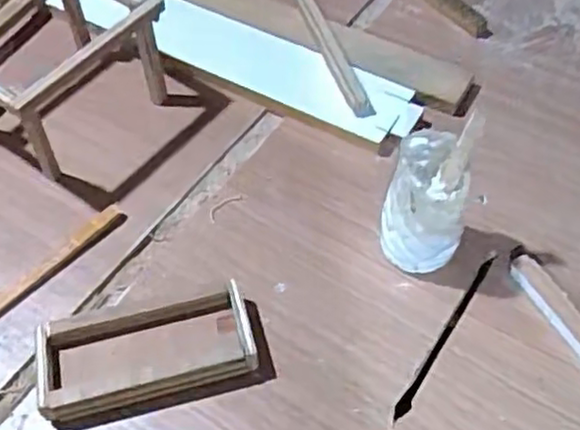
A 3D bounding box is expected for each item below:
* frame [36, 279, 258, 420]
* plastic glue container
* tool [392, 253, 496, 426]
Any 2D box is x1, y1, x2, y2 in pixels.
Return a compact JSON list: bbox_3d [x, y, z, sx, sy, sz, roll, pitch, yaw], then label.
[{"bbox_3d":[-0.110,0.102,0.535,0.160,0.034,0.076,-12,55,-7],"label":"frame"},{"bbox_3d":[0.107,-0.007,0.564,0.060,0.106,0.061,7,55,6],"label":"plastic glue container"},{"bbox_3d":[0.127,0.096,0.565,0.010,0.005,0.173,29,60,20],"label":"tool"}]

